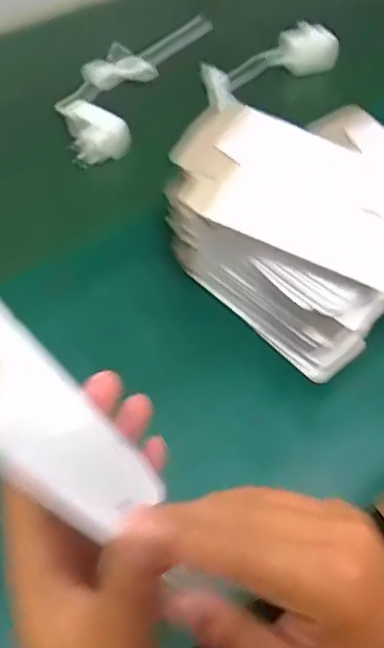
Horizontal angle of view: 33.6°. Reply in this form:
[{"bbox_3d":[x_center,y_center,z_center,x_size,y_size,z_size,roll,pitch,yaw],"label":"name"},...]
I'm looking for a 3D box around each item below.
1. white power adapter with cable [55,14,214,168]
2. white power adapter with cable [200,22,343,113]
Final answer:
[{"bbox_3d":[-0.075,-0.293,0.760,0.104,0.045,0.323,18,54,8],"label":"white power adapter with cable"},{"bbox_3d":[0.090,-0.312,0.762,0.182,0.038,0.069,-24,60,-21],"label":"white power adapter with cable"}]

